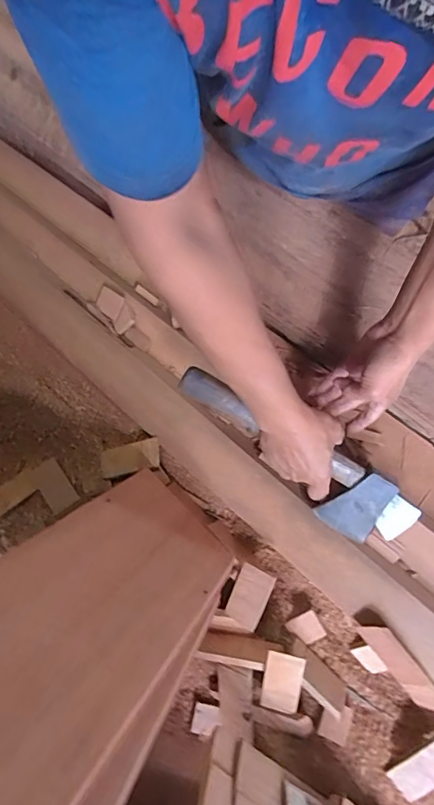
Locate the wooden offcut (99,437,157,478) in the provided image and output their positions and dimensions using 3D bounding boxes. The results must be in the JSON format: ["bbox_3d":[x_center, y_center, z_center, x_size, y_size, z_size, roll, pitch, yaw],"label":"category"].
[{"bbox_3d":[-0.145,0.091,0.763,0.103,0.017,0.046,-16,75,14],"label":"wooden offcut"}]

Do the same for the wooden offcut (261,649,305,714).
[{"bbox_3d":[0.088,0.381,0.630,0.051,0.008,0.099,11,110,18],"label":"wooden offcut"}]

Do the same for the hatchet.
[{"bbox_3d":[0.100,0.079,0.607,0.358,0.063,0.078,32,79,-4],"label":"hatchet"}]

